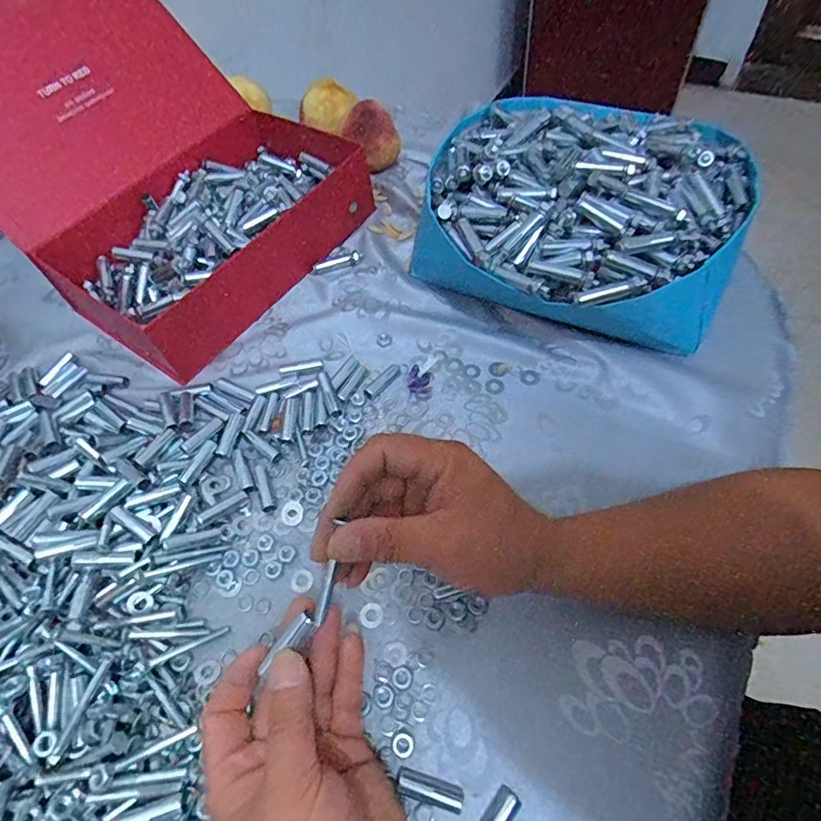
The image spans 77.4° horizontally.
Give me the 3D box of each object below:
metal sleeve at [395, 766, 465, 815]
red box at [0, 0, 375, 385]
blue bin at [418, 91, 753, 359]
[{"bbox_3d":[0.011,0.220,0.297,0.040,0.010,0.012,13,59,13],"label":"metal sleeve"},{"bbox_3d":[-0.276,-0.257,0.535,0.359,0.219,0.294,29,64,21],"label":"red box"},{"bbox_3d":[0.159,-0.184,0.487,0.280,0.113,0.274,23,62,18],"label":"blue bin"}]

